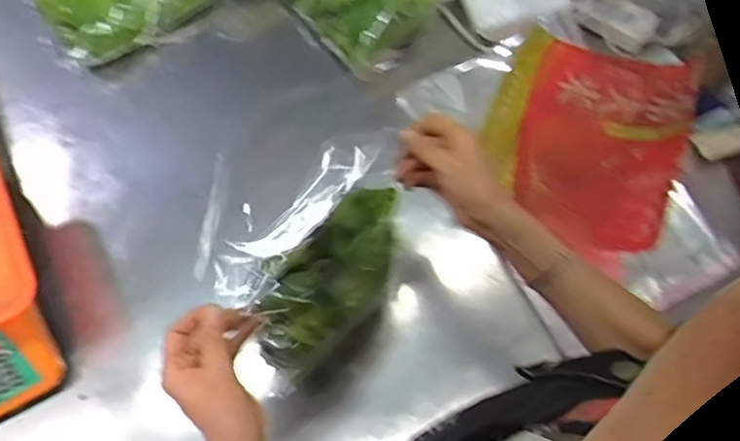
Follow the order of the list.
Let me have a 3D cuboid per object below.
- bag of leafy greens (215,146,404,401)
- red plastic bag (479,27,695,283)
[{"bbox_3d":[-0.038,0.039,0.555,0.177,0.116,0.101,-42,75,-15],"label":"bag of leafy greens"},{"bbox_3d":[0.238,-0.095,0.706,0.210,0.037,0.224,27,71,10],"label":"red plastic bag"}]

